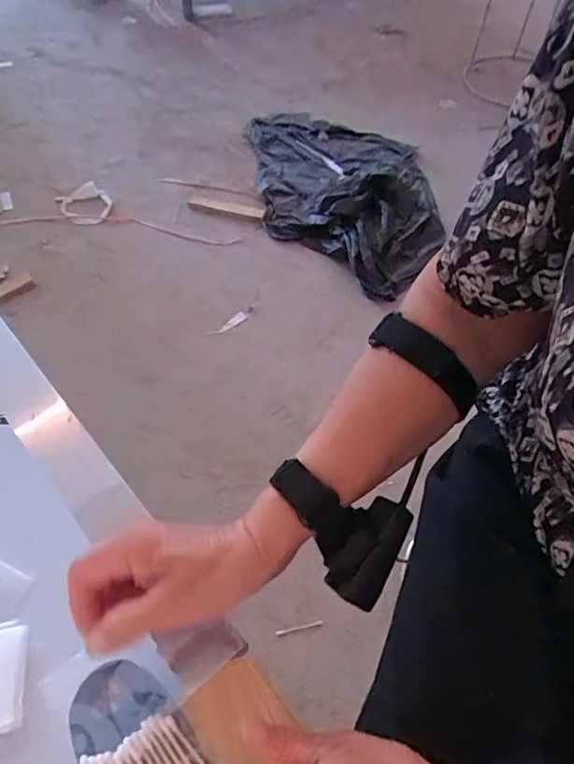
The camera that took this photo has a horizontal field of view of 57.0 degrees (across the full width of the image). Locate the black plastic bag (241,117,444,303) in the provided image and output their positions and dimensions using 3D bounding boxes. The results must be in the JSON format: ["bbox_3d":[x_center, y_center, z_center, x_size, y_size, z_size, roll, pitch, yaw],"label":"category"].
[{"bbox_3d":[0.136,-0.535,1.438,0.497,0.079,0.730,1,55,0],"label":"black plastic bag"}]

